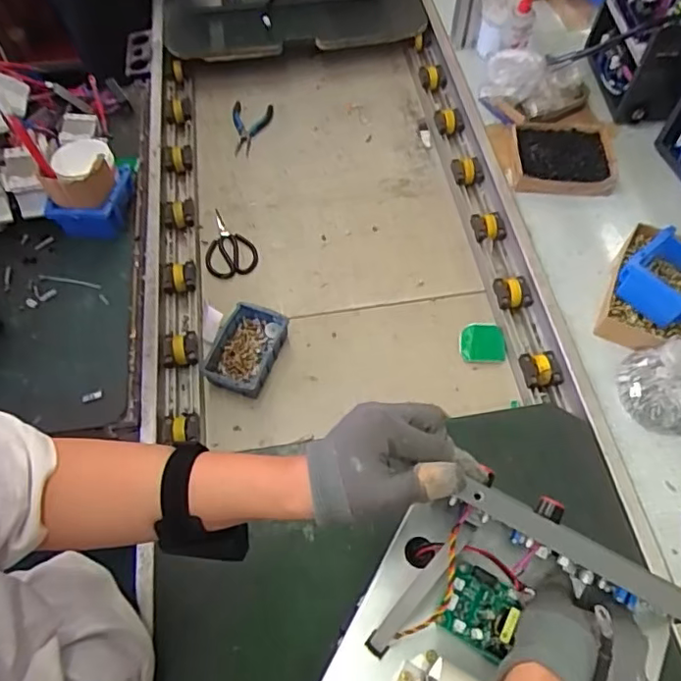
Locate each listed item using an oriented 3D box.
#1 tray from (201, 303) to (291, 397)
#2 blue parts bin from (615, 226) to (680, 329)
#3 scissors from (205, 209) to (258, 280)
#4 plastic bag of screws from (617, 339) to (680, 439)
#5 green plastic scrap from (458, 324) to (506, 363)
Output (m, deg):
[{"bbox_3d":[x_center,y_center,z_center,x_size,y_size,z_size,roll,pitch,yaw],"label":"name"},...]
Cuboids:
[{"bbox_3d":[-0.155,0.016,0.921,0.103,0.043,0.148,20,63,11],"label":"tray"},{"bbox_3d":[0.492,-0.097,0.830,0.145,0.064,0.113,-36,66,-18],"label":"blue parts bin"},{"bbox_3d":[-0.211,-0.179,1.043,0.092,0.012,0.148,-19,63,-11],"label":"scissors"},{"bbox_3d":[0.488,0.060,0.765,0.173,0.104,0.115,6,61,3],"label":"plastic bag of screws"},{"bbox_3d":[0.235,0.004,0.937,0.073,0.007,0.070,2,61,1],"label":"green plastic scrap"}]

